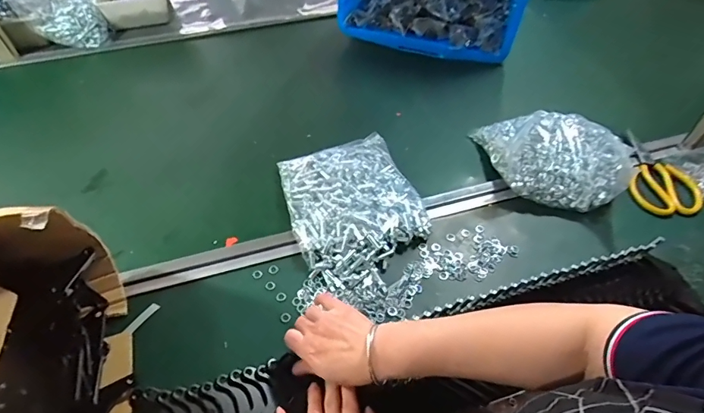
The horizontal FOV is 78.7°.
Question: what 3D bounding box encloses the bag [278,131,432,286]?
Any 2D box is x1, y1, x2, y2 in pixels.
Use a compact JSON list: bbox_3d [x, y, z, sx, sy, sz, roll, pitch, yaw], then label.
[{"bbox_3d":[0.001,-0.007,0.666,0.192,0.033,0.226,-18,54,-13],"label":"bag"}]

